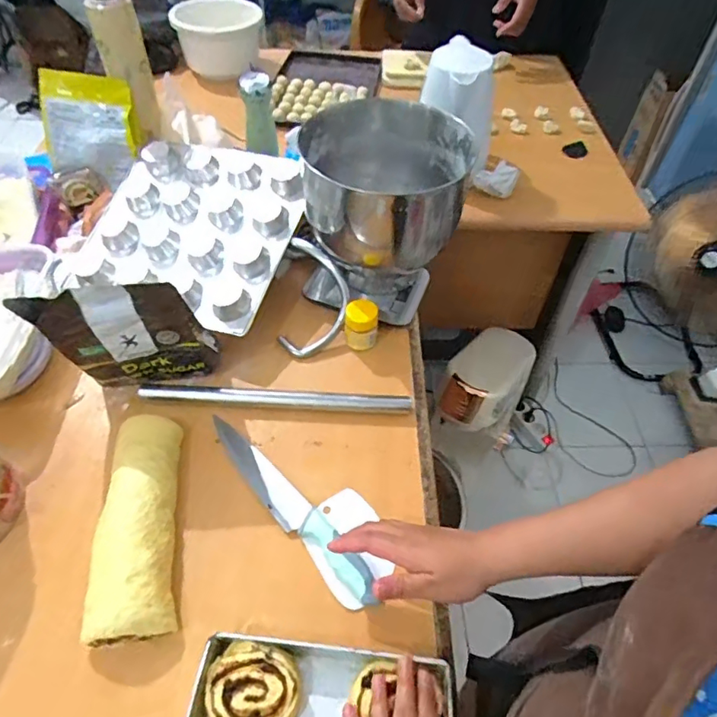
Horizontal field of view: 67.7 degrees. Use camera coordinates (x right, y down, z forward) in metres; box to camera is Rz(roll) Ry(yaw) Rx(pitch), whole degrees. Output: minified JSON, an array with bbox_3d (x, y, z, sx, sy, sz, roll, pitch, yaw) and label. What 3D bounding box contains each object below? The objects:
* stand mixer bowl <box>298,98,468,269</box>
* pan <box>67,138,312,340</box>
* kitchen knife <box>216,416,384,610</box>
[{"bbox_3d":[0.037,-0.249,0.768,0.216,0.157,0.231,1,51,-1],"label":"stand mixer bowl"},{"bbox_3d":[-0.245,-0.200,0.800,0.290,0.036,0.293,16,69,13],"label":"pan"},{"bbox_3d":[-0.082,0.168,0.621,0.039,0.013,0.285,-35,58,-27],"label":"kitchen knife"}]

